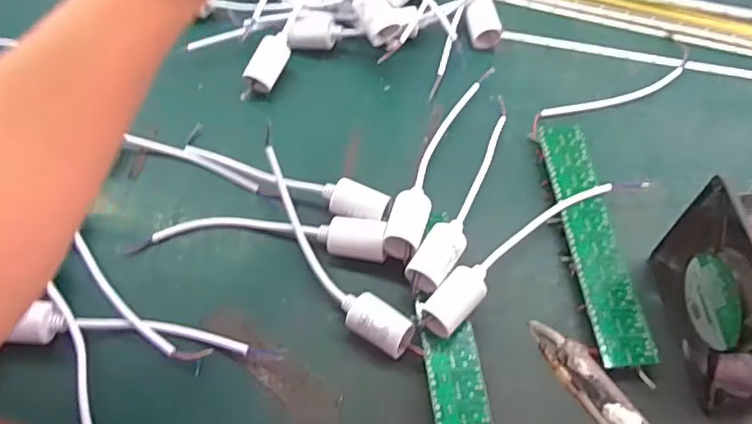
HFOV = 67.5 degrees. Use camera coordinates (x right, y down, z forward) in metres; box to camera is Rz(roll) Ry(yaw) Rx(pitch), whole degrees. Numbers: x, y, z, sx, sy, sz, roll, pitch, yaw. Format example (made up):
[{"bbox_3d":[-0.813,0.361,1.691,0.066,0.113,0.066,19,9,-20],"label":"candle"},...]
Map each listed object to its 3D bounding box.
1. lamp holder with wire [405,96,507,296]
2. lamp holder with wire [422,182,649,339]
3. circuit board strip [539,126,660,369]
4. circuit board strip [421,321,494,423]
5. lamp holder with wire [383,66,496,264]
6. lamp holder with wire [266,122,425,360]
[{"bbox_3d":[0.078,-0.020,0.447,0.029,0.036,0.207,24,63,14],"label":"lamp holder with wire"},{"bbox_3d":[0.117,0.023,0.418,0.212,0.034,0.034,-34,65,-18],"label":"lamp holder with wire"},{"bbox_3d":[0.166,0.018,0.438,0.038,0.013,0.204,-5,60,-2],"label":"circuit board strip"},{"bbox_3d":[0.056,0.132,0.371,0.036,0.021,0.108,-5,60,-3],"label":"circuit board strip"},{"bbox_3d":[0.055,-0.052,0.467,0.029,0.029,0.216,19,62,11],"label":"lamp holder with wire"},{"bbox_3d":[-0.039,0.028,0.418,0.033,0.047,0.195,-32,65,-17],"label":"lamp holder with wire"}]

